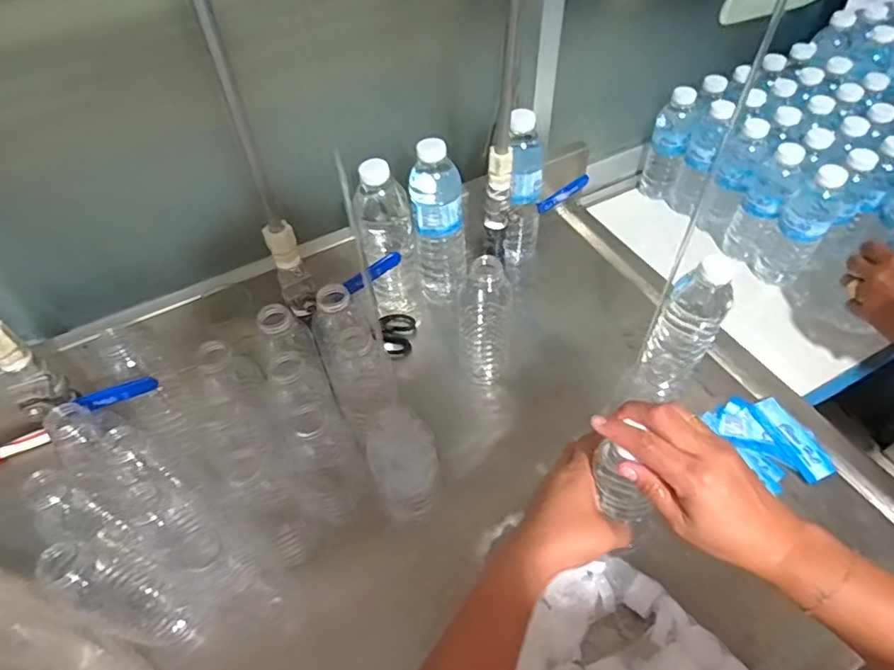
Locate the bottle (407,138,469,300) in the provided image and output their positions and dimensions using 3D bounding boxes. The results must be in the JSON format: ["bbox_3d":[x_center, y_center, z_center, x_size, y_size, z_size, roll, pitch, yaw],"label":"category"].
[{"bbox_3d":[-0.010,-0.132,0.662,0.063,0.206,0.053,-10,51,-5],"label":"bottle"}]

